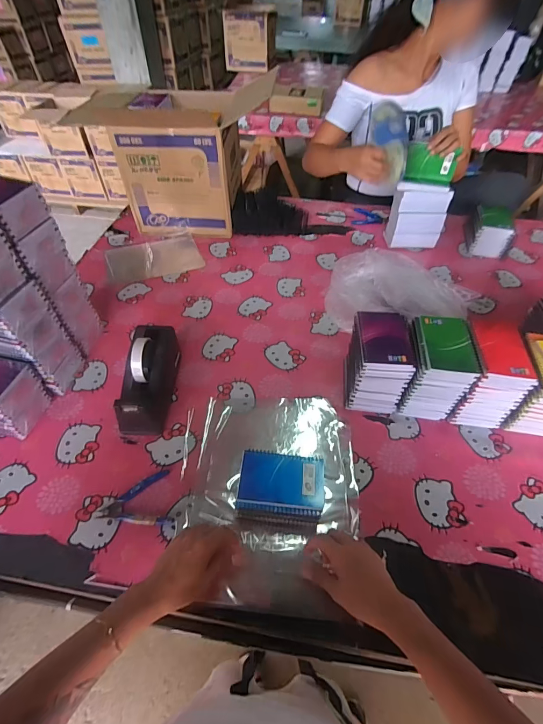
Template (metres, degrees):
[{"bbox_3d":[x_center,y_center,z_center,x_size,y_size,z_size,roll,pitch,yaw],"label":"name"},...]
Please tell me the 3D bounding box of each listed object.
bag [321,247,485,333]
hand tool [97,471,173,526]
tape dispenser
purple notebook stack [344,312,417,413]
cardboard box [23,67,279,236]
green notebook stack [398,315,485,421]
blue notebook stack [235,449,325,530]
[{"bbox_3d":[0.297,-0.159,0.841,0.320,0.119,0.183,8,51,5],"label":"bag"},{"bbox_3d":[-0.219,0.228,0.569,0.112,0.018,0.089,-14,52,-12],"label":"hand tool"},{"bbox_3d":[-0.232,0.023,0.682,0.079,0.116,0.219,3,50,1],"label":"tape dispenser"},{"bbox_3d":[0.202,0.002,0.679,0.099,0.154,0.123,5,50,3],"label":"purple notebook stack"},{"bbox_3d":[-0.257,-0.591,1.056,0.360,0.305,0.288,4,50,2],"label":"cardboard box"},{"bbox_3d":[0.304,0.013,0.669,0.101,0.153,0.130,9,51,6],"label":"green notebook stack"},{"bbox_3d":[0.015,0.204,0.569,0.128,0.066,0.092,7,51,4],"label":"blue notebook stack"}]

